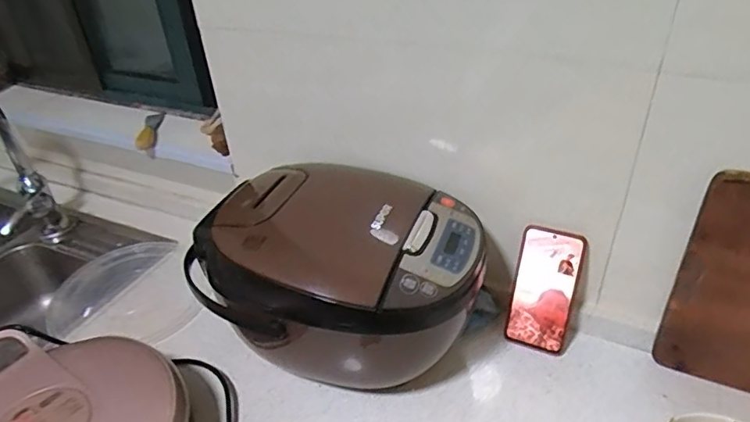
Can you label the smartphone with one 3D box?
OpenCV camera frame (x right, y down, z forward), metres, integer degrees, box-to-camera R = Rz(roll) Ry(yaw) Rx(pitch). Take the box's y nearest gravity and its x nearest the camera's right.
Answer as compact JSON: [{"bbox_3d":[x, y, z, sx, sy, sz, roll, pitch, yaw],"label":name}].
[{"bbox_3d":[0.225,0.106,0.699,0.078,0.168,0.008,13,16,23],"label":"smartphone"}]

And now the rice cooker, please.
[{"bbox_3d":[-0.053,0.087,0.692,0.372,0.210,0.239,8,37,16],"label":"rice cooker"}]

